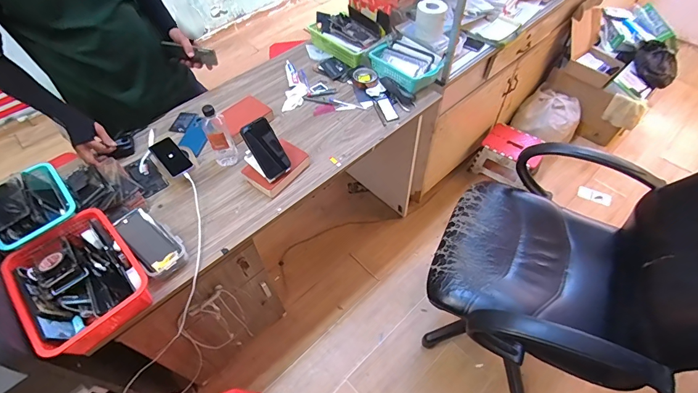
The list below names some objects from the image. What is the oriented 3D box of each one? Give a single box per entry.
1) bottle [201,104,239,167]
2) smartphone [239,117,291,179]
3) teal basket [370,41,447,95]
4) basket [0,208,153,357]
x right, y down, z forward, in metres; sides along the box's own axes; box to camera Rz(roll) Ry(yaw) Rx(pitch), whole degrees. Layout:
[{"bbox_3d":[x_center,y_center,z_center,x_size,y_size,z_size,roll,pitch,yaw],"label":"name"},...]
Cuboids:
[{"bbox_3d":[-0.354,-0.167,1.011,0.067,0.172,0.059,-22,56,-13],"label":"bottle"},{"bbox_3d":[-0.214,-0.123,0.956,0.078,0.150,0.013,-30,25,-2],"label":"smartphone"},{"bbox_3d":[0.193,-0.445,1.267,0.179,0.063,0.226,-32,59,-20],"label":"teal basket"},{"bbox_3d":[-0.590,0.174,0.812,0.216,0.091,0.280,-38,61,-23],"label":"basket"}]

